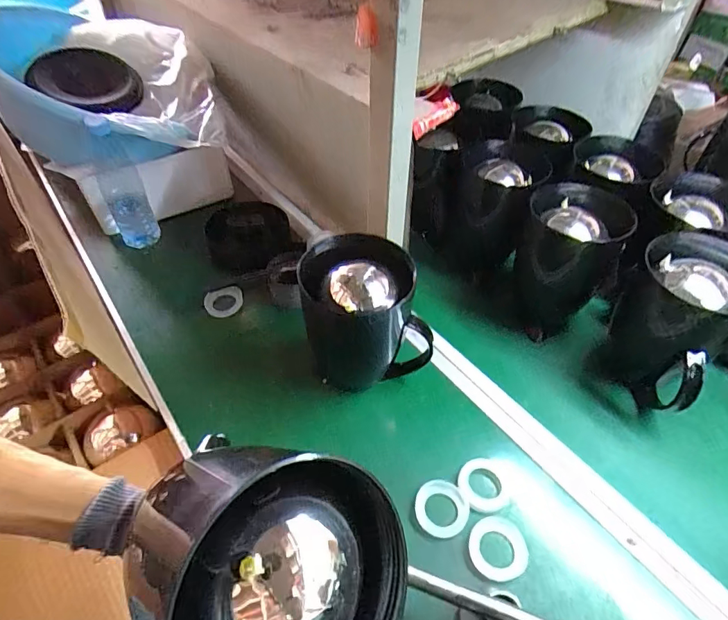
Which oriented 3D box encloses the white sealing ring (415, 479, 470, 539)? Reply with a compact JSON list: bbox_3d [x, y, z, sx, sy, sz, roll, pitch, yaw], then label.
[{"bbox_3d":[0.087,0.219,0.501,0.058,0.005,0.061,0,47,-1],"label":"white sealing ring"}]

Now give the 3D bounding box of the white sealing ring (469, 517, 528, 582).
[{"bbox_3d":[0.141,0.250,0.476,0.060,0.004,0.059,0,47,-1],"label":"white sealing ring"}]

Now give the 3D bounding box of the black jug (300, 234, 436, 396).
[{"bbox_3d":[0.003,0.009,0.571,0.139,0.188,0.124,-25,52,-23],"label":"black jug"}]

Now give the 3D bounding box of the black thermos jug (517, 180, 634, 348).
[{"bbox_3d":[0.297,-0.073,0.651,0.130,0.180,0.122,-7,47,-7],"label":"black thermos jug"}]

